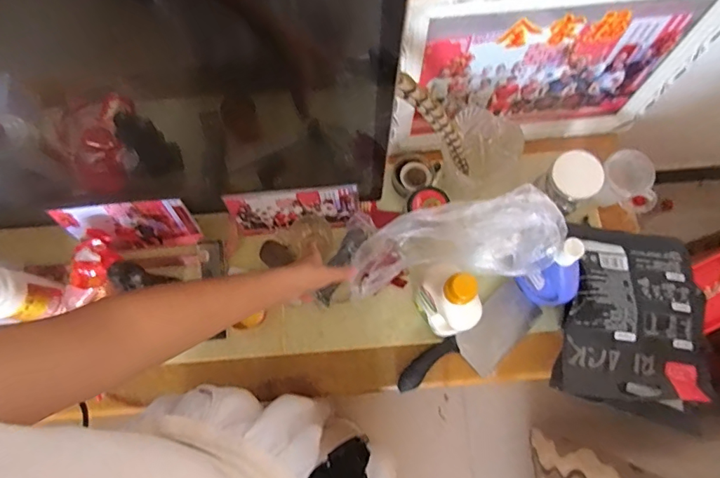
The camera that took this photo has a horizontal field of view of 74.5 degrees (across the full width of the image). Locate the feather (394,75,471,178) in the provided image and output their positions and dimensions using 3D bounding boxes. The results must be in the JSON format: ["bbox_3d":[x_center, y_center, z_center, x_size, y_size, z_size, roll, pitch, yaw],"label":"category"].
[{"bbox_3d":[0.103,-0.154,0.639,0.027,0.209,0.039,4,72,34],"label":"feather"}]

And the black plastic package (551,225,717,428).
[{"bbox_3d":[0.454,0.128,0.784,0.239,0.064,0.300,15,76,4],"label":"black plastic package"}]

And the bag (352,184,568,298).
[{"bbox_3d":[0.141,0.009,0.714,0.307,0.098,0.114,-12,75,13],"label":"bag"}]

